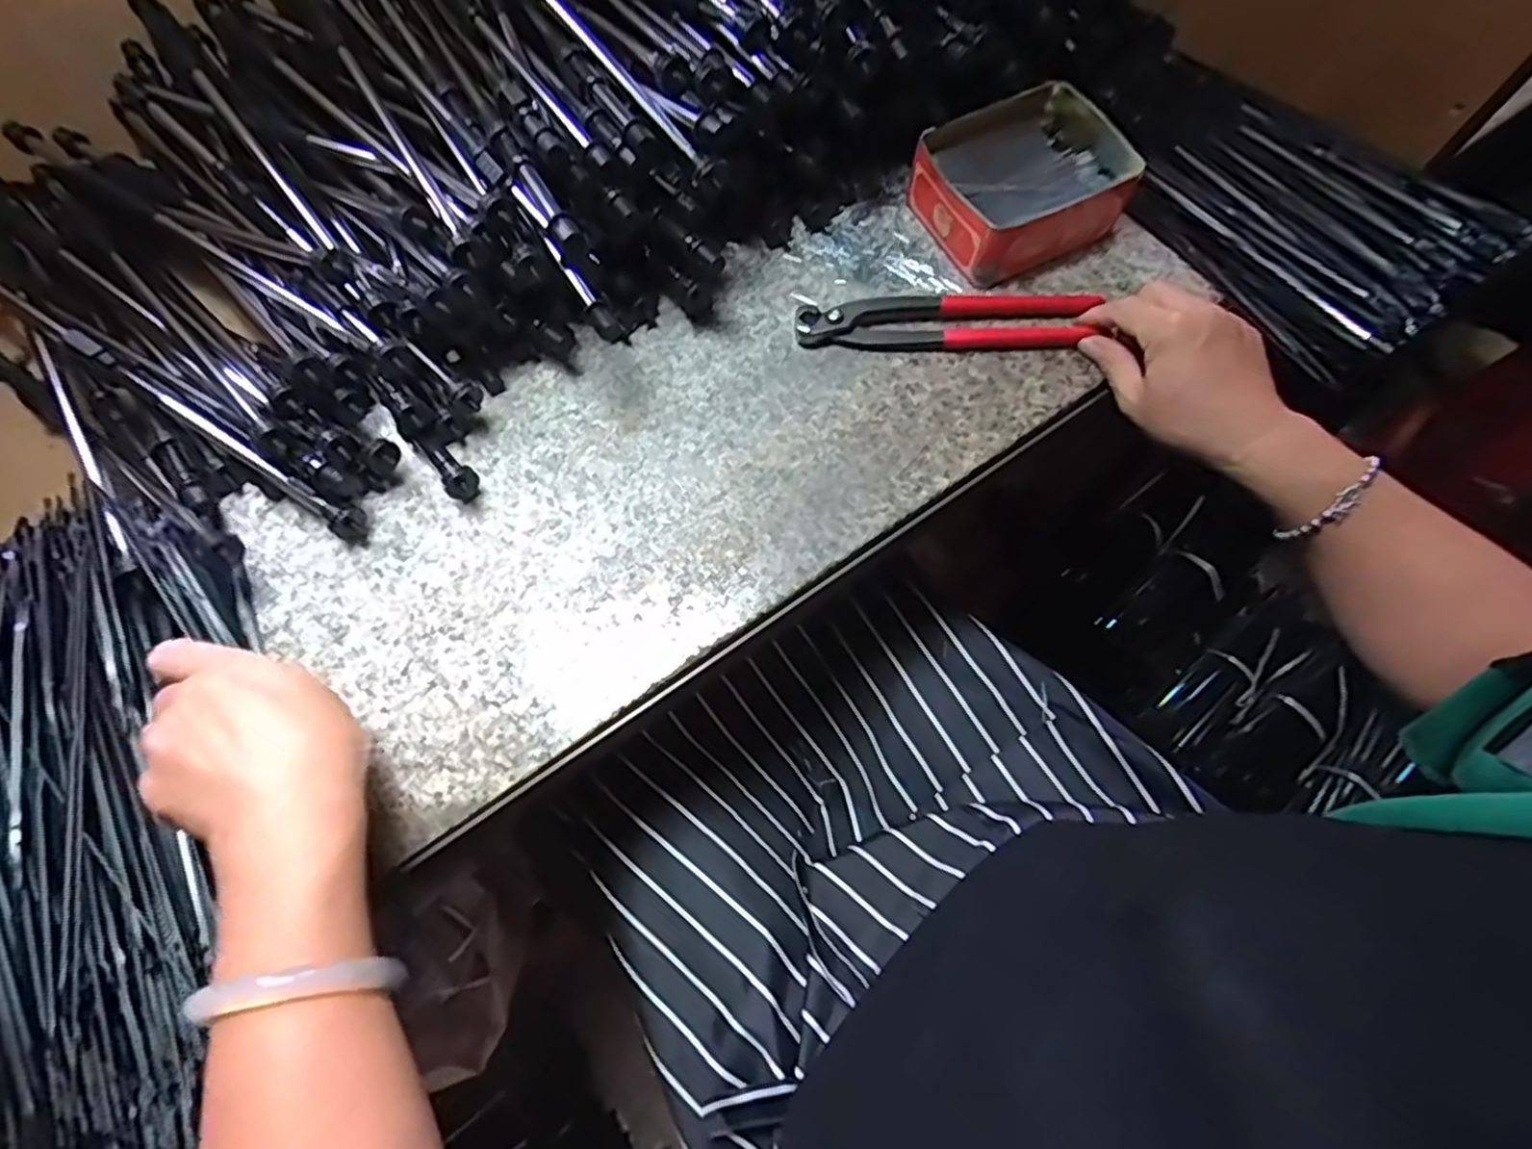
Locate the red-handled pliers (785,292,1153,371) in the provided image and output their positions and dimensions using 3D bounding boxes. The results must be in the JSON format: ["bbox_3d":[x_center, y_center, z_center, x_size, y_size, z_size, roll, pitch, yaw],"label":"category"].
[{"bbox_3d":[0.112,-0.162,0.464,0.186,0.015,0.036,-2,72,0],"label":"red-handled pliers"}]

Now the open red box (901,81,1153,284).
[{"bbox_3d":[0.168,-0.256,0.475,0.126,0.046,0.102,-26,71,-9],"label":"open red box"}]

